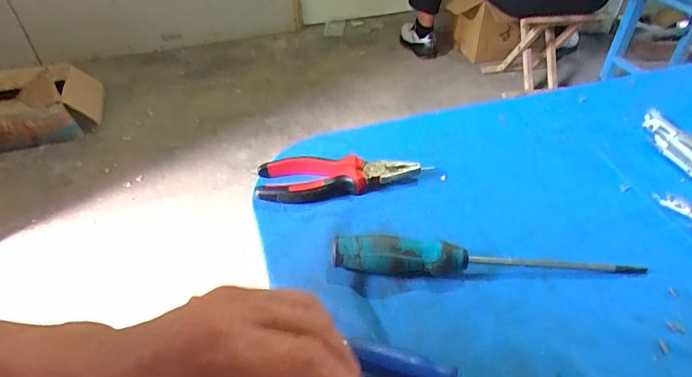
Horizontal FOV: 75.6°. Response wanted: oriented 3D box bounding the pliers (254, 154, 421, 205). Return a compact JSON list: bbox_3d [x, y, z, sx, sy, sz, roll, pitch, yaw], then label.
[{"bbox_3d":[-0.008,-0.011,0.444,0.157,0.020,0.048,-3,42,-2],"label":"pliers"}]

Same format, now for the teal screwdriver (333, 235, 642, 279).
[{"bbox_3d":[0.110,0.054,0.358,0.238,0.030,0.022,-1,42,0],"label":"teal screwdriver"}]

